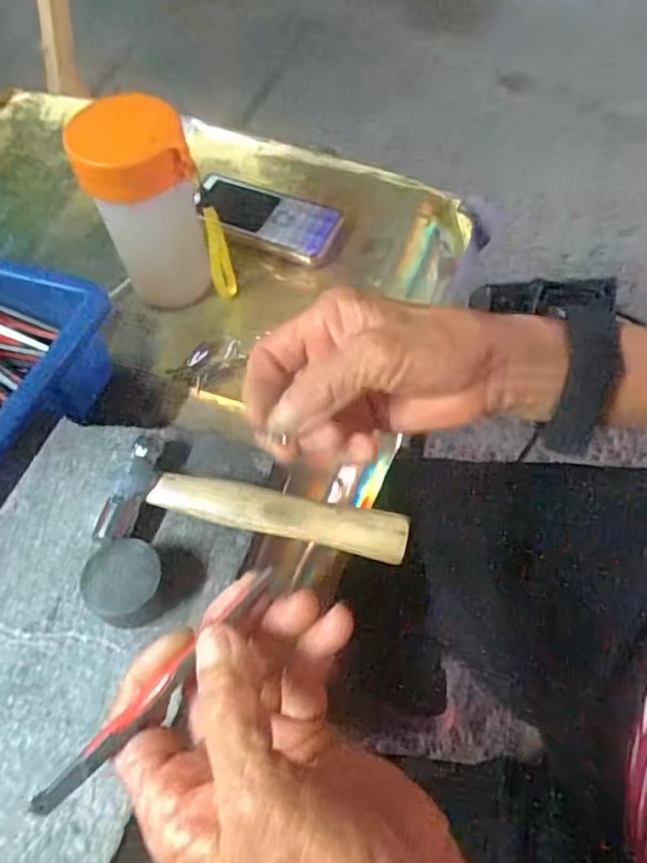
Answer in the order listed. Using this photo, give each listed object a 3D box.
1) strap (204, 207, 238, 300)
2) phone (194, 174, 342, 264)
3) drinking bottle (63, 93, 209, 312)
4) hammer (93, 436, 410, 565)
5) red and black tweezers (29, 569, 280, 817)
[{"bbox_3d":[-0.074,-0.124,0.458,0.016,0.073,0.010,-15,59,-5],"label":"strap"},{"bbox_3d":[-0.048,-0.172,0.509,0.125,0.018,0.055,19,62,15],"label":"phone"},{"bbox_3d":[-0.117,-0.155,0.438,0.066,0.136,0.060,-15,59,-5],"label":"drinking bottle"},{"bbox_3d":[-0.032,0.041,0.316,0.145,0.017,0.051,9,60,10],"label":"hammer"},{"bbox_3d":[-0.053,0.083,0.209,0.009,0.008,0.101,40,77,24],"label":"red and black tweezers"}]

